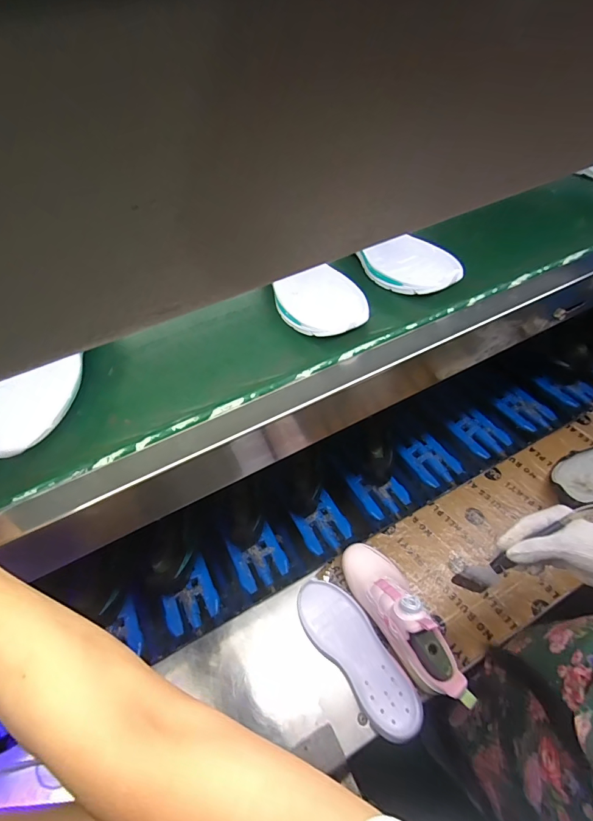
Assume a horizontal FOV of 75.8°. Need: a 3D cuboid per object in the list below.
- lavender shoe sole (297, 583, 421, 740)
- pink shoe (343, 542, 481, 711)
[{"bbox_3d":[0.089,0.360,0.573,0.084,0.030,0.225,-34,57,-19],"label":"lavender shoe sole"},{"bbox_3d":[0.156,0.295,0.559,0.081,0.095,0.248,-26,42,-14],"label":"pink shoe"}]

